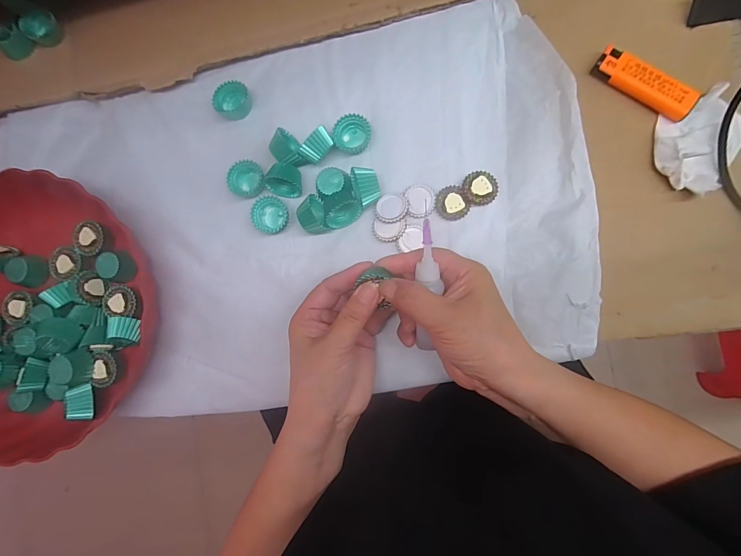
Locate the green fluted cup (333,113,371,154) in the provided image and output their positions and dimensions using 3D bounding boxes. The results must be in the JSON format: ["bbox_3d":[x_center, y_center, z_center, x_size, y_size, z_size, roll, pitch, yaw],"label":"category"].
[{"bbox_3d":[-0.016,-0.126,0.312,0.032,0.016,0.028,-13,85,5],"label":"green fluted cup"}]

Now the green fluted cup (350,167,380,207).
[{"bbox_3d":[-0.003,-0.076,0.299,0.020,0.025,0.030,-16,85,4],"label":"green fluted cup"}]

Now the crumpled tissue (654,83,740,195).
[{"bbox_3d":[0.259,-0.109,0.277,0.061,0.018,0.083,27,89,7],"label":"crumpled tissue"}]

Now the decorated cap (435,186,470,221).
[{"bbox_3d":[0.069,-0.063,0.298,0.027,0.006,0.029,0,86,6],"label":"decorated cap"}]

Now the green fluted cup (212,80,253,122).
[{"bbox_3d":[-0.127,-0.164,0.328,0.028,0.016,0.030,0,86,6],"label":"green fluted cup"}]

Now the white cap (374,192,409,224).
[{"bbox_3d":[0.018,-0.060,0.304,0.028,0.005,0.026,0,86,6],"label":"white cap"}]

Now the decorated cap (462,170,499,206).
[{"bbox_3d":[0.091,-0.075,0.295,0.029,0.006,0.029,0,86,6],"label":"decorated cap"}]

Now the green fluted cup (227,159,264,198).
[{"bbox_3d":[-0.112,-0.090,0.323,0.032,0.015,0.029,-22,85,4],"label":"green fluted cup"}]

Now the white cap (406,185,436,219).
[{"bbox_3d":[0.042,-0.066,0.303,0.025,0.004,0.028,5,87,6],"label":"white cap"}]

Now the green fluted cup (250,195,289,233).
[{"bbox_3d":[-0.089,-0.057,0.318,0.029,0.015,0.031,0,86,6],"label":"green fluted cup"}]

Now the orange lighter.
[{"bbox_3d":[0.217,-0.154,0.283,0.078,0.011,0.023,35,90,7],"label":"orange lighter"}]

